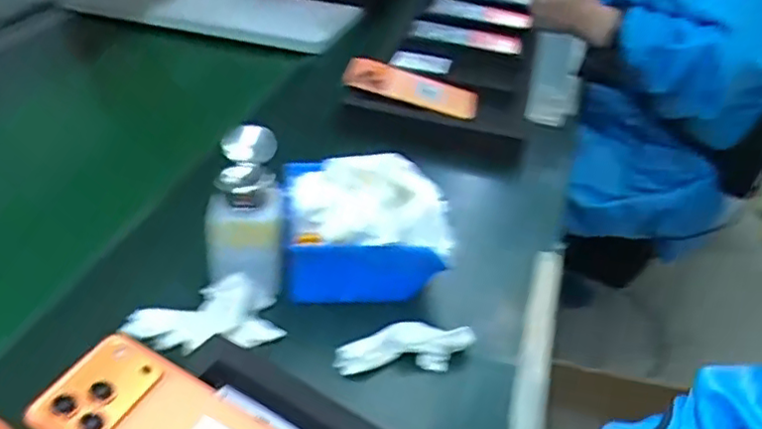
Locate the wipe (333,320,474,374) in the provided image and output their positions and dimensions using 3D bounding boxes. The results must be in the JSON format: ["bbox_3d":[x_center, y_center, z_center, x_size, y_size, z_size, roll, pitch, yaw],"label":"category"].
[{"bbox_3d":[0.019,0.099,0.494,0.104,0.021,0.033,-4,37,-8],"label":"wipe"}]

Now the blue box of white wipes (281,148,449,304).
[{"bbox_3d":[-0.011,0.005,0.555,0.141,0.095,0.117,2,36,-1],"label":"blue box of white wipes"}]

